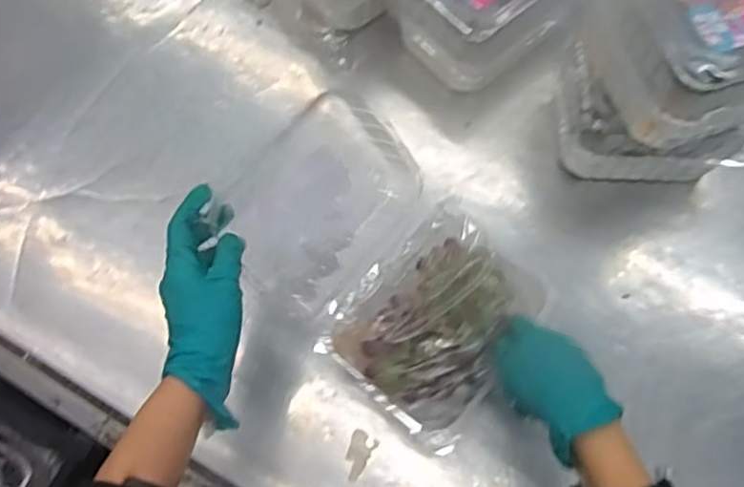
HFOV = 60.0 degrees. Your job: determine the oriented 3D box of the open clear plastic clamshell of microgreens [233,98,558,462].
[{"bbox_3d":[0.008,0.027,0.556,0.269,0.099,0.188,41,74,15],"label":"open clear plastic clamshell of microgreens"}]

